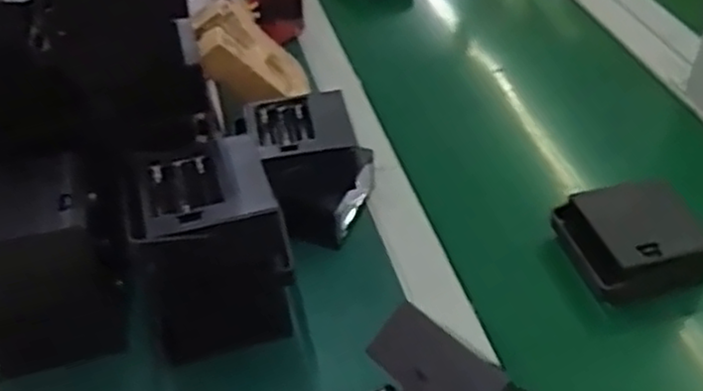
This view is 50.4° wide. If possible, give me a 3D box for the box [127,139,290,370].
[{"bbox_3d":[-0.095,0.037,0.516,0.095,0.123,0.084,-12,43,-10],"label":"box"}]

